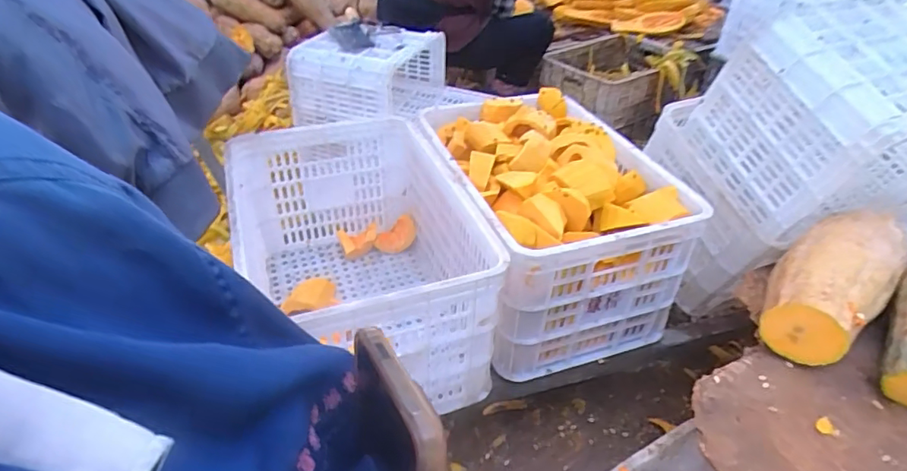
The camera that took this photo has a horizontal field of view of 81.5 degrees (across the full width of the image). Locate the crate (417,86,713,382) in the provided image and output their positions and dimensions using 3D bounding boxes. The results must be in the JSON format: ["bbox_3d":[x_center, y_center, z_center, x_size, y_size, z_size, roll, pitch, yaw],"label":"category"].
[{"bbox_3d":[0.165,-0.034,0.969,0.339,0.277,0.457,-11,39,-15],"label":"crate"}]

